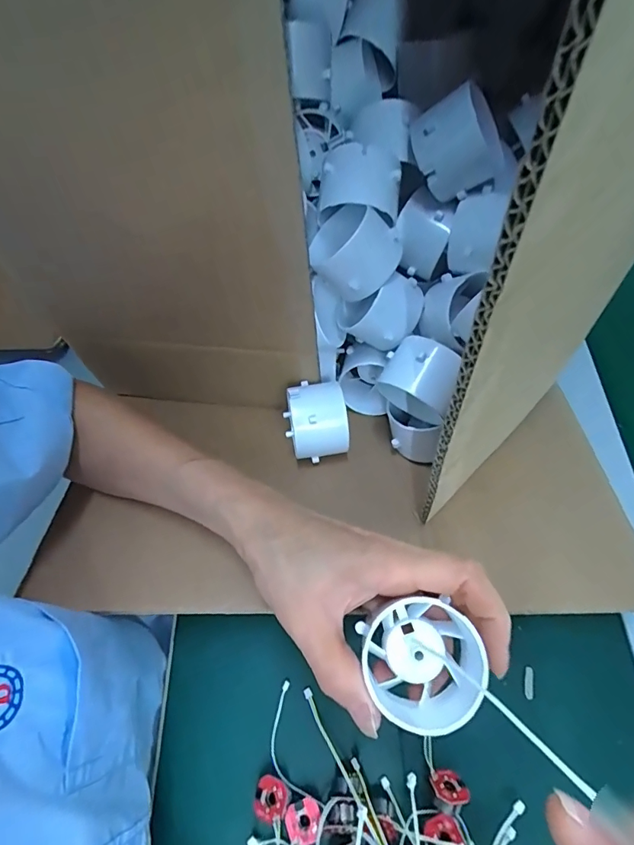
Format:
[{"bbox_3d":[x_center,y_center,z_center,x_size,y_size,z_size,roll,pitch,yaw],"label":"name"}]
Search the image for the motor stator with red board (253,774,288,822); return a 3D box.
[{"bbox_3d":[-0.026,0.212,0.247,0.019,0.013,0.020,-1,62,2],"label":"motor stator with red board"}]

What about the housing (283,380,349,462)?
[{"bbox_3d":[0.000,0.001,0.298,0.039,0.045,0.042,-12,62,-3],"label":"housing"}]

